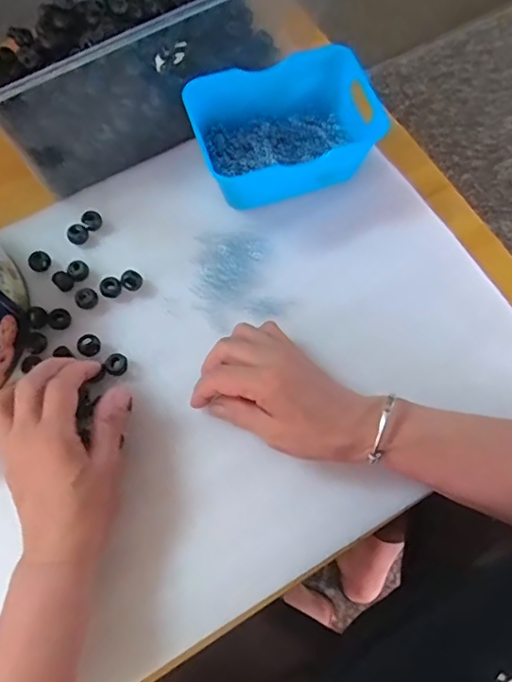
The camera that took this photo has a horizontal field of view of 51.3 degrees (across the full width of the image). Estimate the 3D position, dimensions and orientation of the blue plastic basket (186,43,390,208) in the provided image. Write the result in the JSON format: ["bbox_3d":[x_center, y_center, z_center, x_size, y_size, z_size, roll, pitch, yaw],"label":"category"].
[{"bbox_3d":[0.024,-0.183,0.471,0.151,0.078,0.094,-17,71,-6],"label":"blue plastic basket"}]

